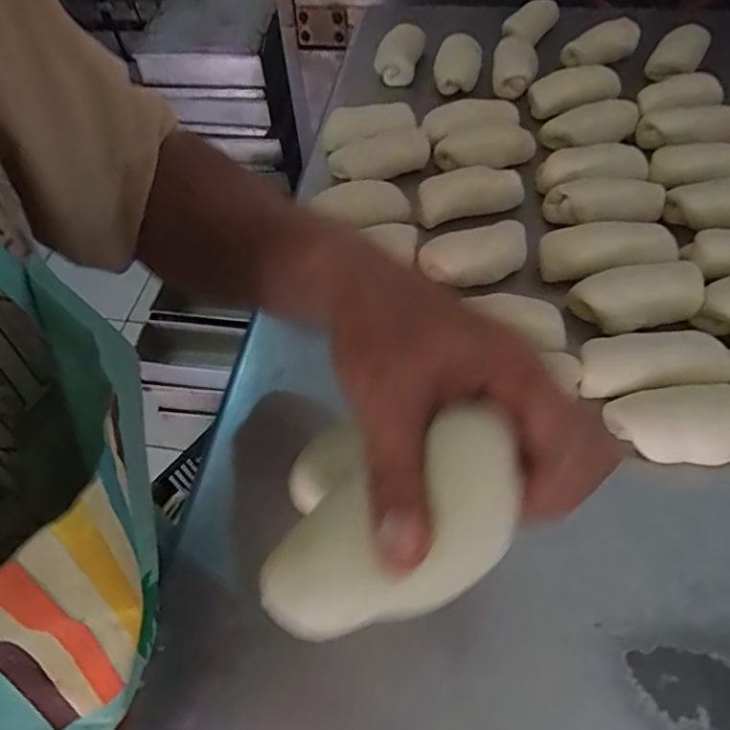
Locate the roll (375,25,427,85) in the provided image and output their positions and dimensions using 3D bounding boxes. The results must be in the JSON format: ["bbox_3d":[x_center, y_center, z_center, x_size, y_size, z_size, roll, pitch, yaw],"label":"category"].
[{"bbox_3d":[0.050,-0.442,0.785,0.063,0.034,0.125,4,55,8],"label":"roll"}]

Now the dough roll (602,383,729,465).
[{"bbox_3d":[0.253,0.046,0.430,0.119,0.034,0.053,-3,55,3],"label":"dough roll"}]

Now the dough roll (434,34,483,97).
[{"bbox_3d":[0.126,-0.406,0.748,0.061,0.039,0.093,6,55,8],"label":"dough roll"}]

